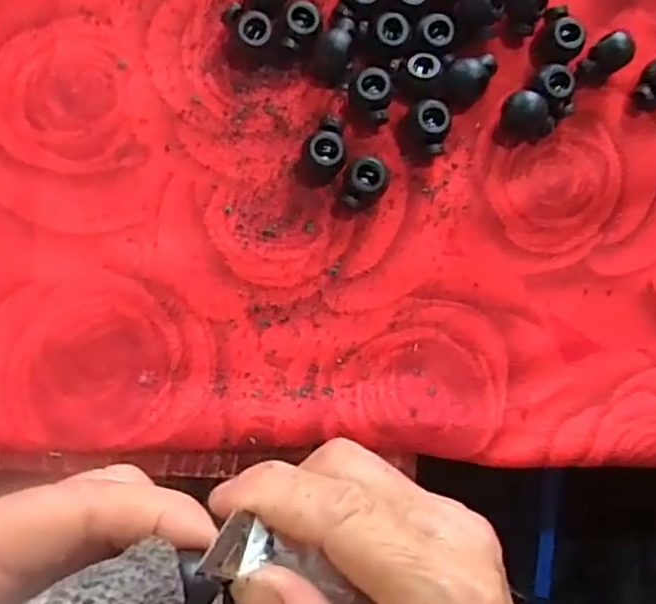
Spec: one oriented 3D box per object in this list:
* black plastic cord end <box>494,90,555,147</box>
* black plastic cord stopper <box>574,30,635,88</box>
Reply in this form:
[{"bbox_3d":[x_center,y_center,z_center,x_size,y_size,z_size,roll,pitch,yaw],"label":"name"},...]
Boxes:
[{"bbox_3d":[0.069,-0.066,0.241,0.017,0.013,0.016,-11,89,-11],"label":"black plastic cord end"},{"bbox_3d":[0.100,-0.088,0.245,0.020,0.011,0.013,-38,94,-11],"label":"black plastic cord stopper"}]

